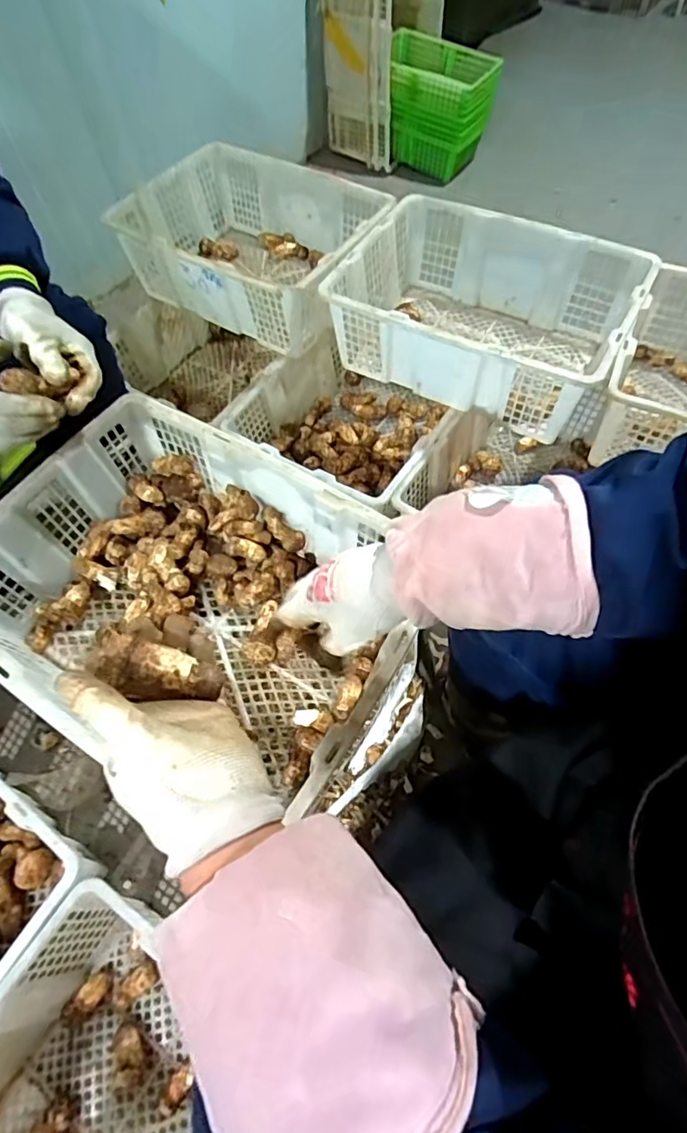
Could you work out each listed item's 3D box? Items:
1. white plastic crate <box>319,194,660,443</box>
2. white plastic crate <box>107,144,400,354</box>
[{"bbox_3d":[0.245,-0.446,0.950,0.474,0.178,0.356,27,66,16],"label":"white plastic crate"},{"bbox_3d":[-0.182,-0.658,1.090,0.470,0.163,0.362,28,67,17],"label":"white plastic crate"}]

